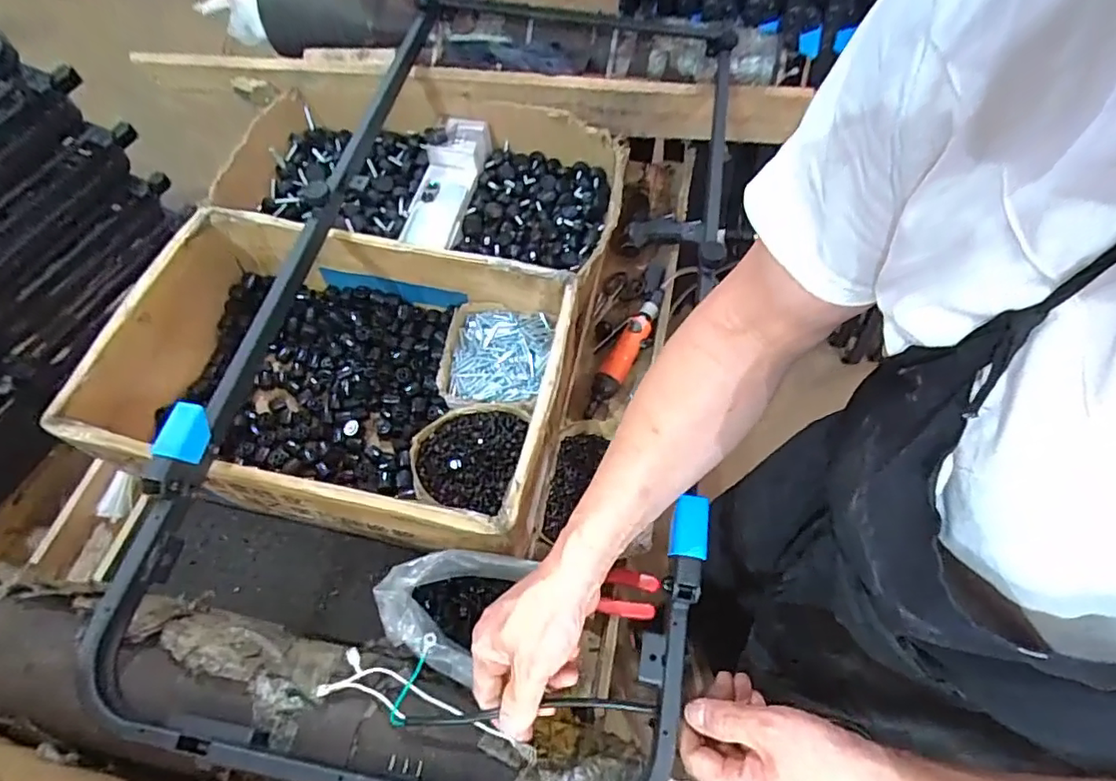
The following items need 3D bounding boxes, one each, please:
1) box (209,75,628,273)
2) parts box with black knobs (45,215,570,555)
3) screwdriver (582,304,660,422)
[{"bbox_3d":[-0.197,-0.353,0.932,0.602,0.136,0.278,9,62,4],"label":"box"},{"bbox_3d":[-0.273,-0.017,0.740,0.537,0.175,0.351,12,63,6],"label":"parts box with black knobs"},{"bbox_3d":[0.099,-0.049,0.895,0.046,0.046,0.213,29,66,14],"label":"screwdriver"}]

